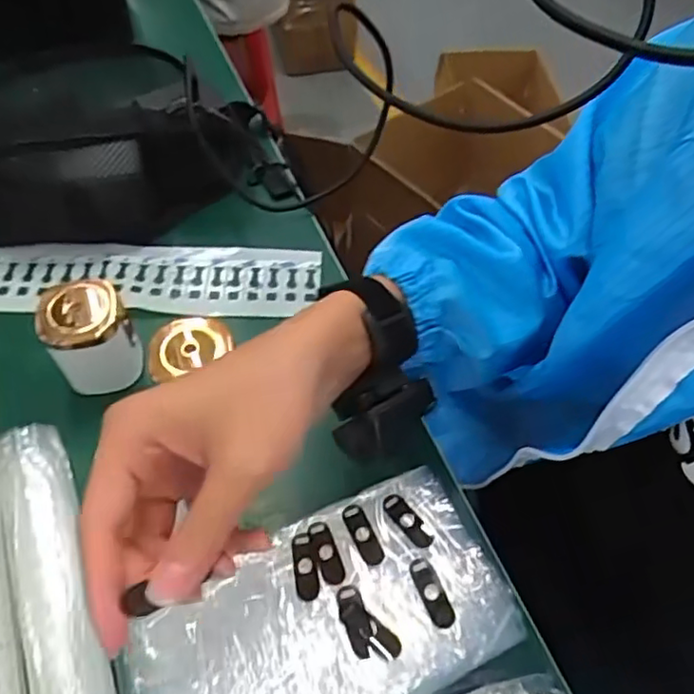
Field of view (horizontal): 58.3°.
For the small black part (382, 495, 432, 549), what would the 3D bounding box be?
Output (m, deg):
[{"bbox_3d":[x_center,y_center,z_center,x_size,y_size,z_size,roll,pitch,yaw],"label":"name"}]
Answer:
[{"bbox_3d":[0.038,0.110,0.397,0.013,0.004,0.039,-34,63,-22],"label":"small black part"}]

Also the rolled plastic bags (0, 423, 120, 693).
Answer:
[{"bbox_3d":[-0.169,0.152,0.368,0.046,0.045,0.226,-22,59,-15],"label":"rolled plastic bags"}]

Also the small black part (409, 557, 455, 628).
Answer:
[{"bbox_3d":[0.050,0.145,0.370,0.014,0.004,0.041,-20,59,-14],"label":"small black part"}]

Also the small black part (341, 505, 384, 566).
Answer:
[{"bbox_3d":[0.010,0.117,0.391,0.014,0.004,0.040,-20,59,-14],"label":"small black part"}]

